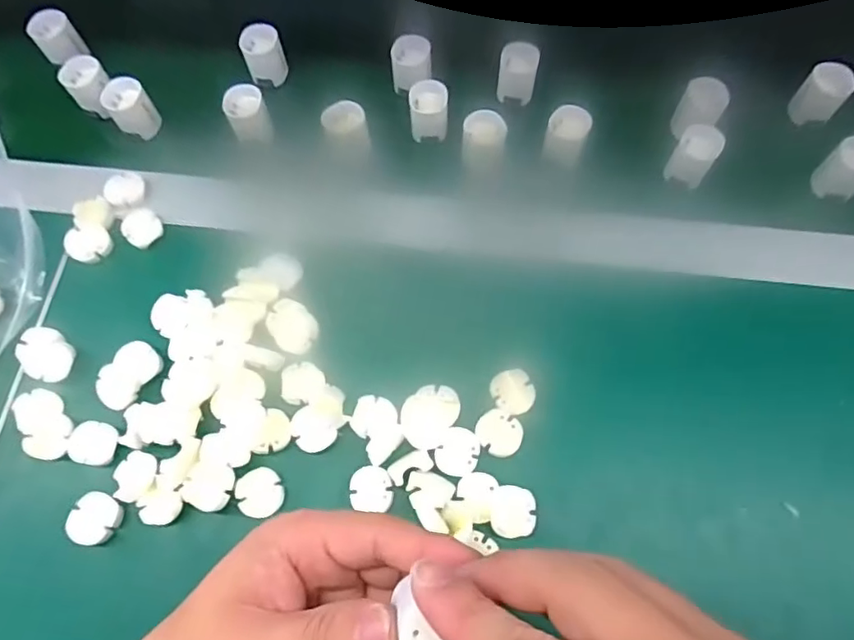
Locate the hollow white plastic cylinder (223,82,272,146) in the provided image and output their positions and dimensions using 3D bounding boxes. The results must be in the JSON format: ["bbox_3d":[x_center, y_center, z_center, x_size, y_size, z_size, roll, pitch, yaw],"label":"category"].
[{"bbox_3d":[-0.134,-0.153,0.432,0.028,0.037,0.025,-6,70,-1],"label":"hollow white plastic cylinder"}]

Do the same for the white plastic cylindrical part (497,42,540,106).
[{"bbox_3d":[0.069,-0.187,0.438,0.028,0.031,0.028,0,70,1],"label":"white plastic cylindrical part"}]

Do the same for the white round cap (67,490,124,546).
[{"bbox_3d":[-0.190,0.114,0.332,0.025,0.007,0.028,27,72,10],"label":"white round cap"}]

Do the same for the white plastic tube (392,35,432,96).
[{"bbox_3d":[-0.011,-0.198,0.444,0.030,0.028,0.032,0,70,1],"label":"white plastic tube"}]

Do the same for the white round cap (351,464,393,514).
[{"bbox_3d":[-0.032,0.098,0.336,0.024,0.005,0.025,0,70,1],"label":"white round cap"}]

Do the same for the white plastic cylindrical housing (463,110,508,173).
[{"bbox_3d":[0.041,-0.129,0.417,0.030,0.032,0.028,0,70,1],"label":"white plastic cylindrical housing"}]

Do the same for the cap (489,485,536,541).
[{"bbox_3d":[0.049,0.108,0.326,0.024,0.004,0.028,8,70,4],"label":"cap"}]

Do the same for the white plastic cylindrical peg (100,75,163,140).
[{"bbox_3d":[-0.225,-0.161,0.440,0.031,0.030,0.034,0,70,1],"label":"white plastic cylindrical peg"}]

